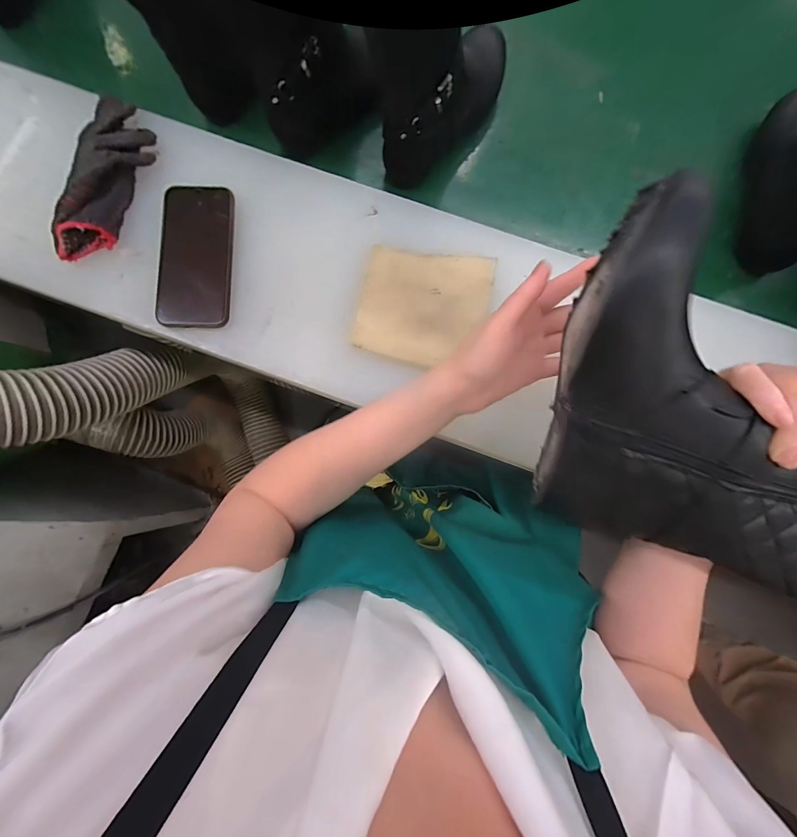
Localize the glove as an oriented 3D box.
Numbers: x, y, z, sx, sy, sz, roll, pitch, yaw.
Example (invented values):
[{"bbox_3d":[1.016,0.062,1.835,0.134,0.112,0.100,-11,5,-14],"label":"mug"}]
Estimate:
[{"bbox_3d":[-0.320,-0.265,0.387,0.072,0.029,0.191,11,84,1],"label":"glove"}]

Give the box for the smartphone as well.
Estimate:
[{"bbox_3d":[-0.219,-0.175,0.387,0.074,0.010,0.155,0,84,0],"label":"smartphone"}]

